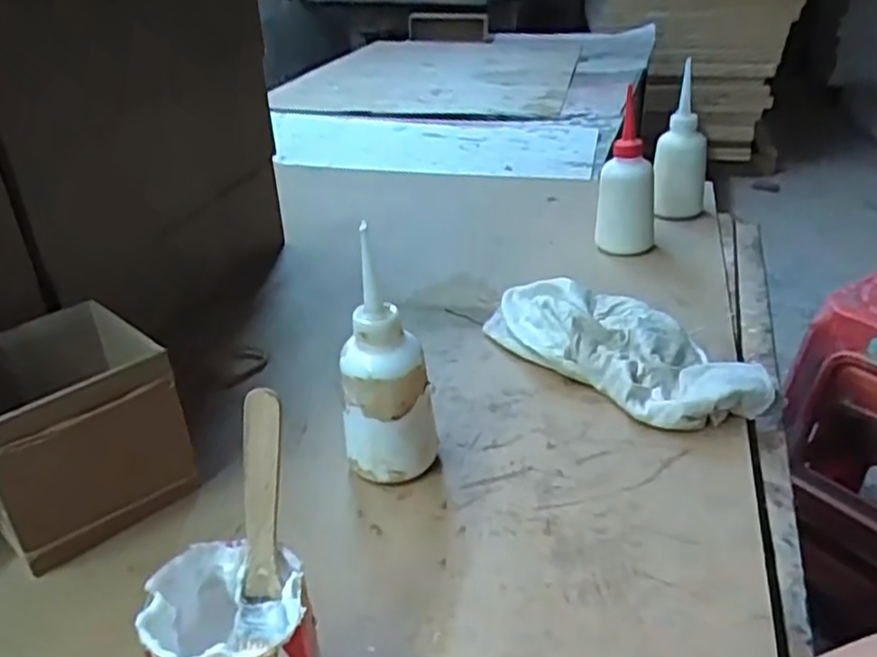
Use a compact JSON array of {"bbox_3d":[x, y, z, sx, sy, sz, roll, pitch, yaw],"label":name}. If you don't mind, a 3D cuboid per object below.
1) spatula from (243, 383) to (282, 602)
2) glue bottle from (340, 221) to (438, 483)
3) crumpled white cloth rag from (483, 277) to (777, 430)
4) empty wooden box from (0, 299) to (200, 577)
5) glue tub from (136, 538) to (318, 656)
[{"bbox_3d":[-0.083,0.104,0.337,0.018,0.152,0.004,2,4,8],"label":"spatula"},{"bbox_3d":[-0.032,0.027,0.463,0.048,0.160,0.053,17,34,32],"label":"glue bottle"},{"bbox_3d":[0.139,0.013,0.579,0.089,0.052,0.239,-23,35,-33],"label":"crumpled white cloth rag"},{"bbox_3d":[-0.243,0.065,0.469,0.118,0.110,0.109,22,37,37],"label":"empty wooden box"},{"bbox_3d":[-0.090,0.148,0.331,0.067,0.078,0.069,-2,28,1],"label":"glue tub"}]

